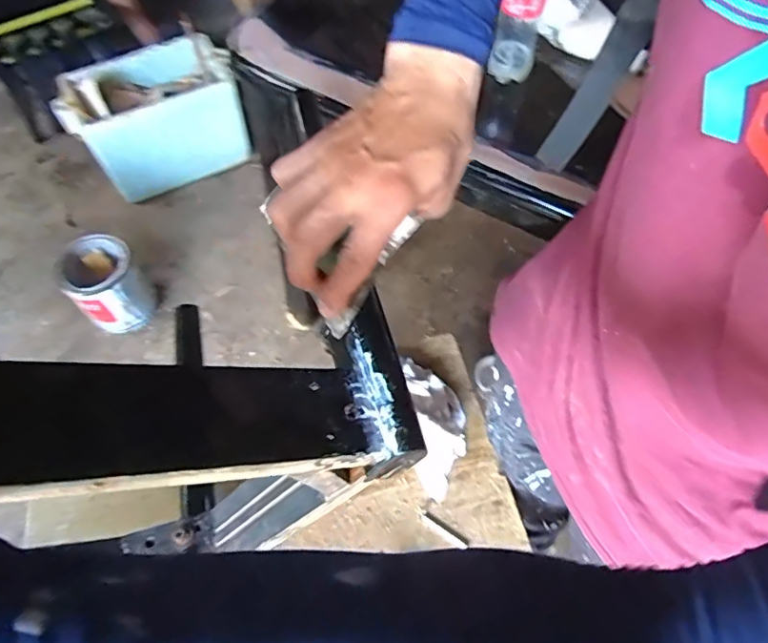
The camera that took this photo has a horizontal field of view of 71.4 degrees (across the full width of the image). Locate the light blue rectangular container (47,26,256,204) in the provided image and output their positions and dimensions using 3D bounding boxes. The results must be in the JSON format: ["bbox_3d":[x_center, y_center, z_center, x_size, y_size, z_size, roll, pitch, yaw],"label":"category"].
[{"bbox_3d":[-0.631,-0.564,1.539,0.455,0.294,0.221,-27,62,-14],"label":"light blue rectangular container"}]

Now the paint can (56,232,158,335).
[{"bbox_3d":[-0.673,-0.081,1.329,0.165,0.211,0.173,-1,59,1],"label":"paint can"}]

